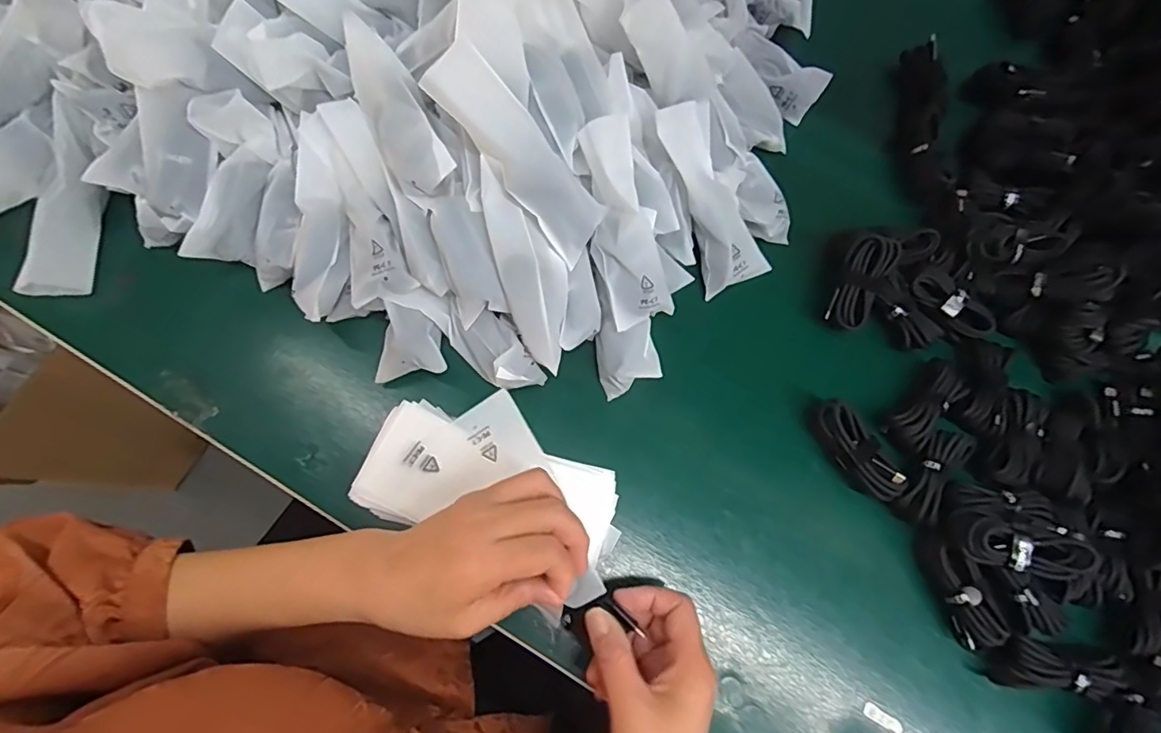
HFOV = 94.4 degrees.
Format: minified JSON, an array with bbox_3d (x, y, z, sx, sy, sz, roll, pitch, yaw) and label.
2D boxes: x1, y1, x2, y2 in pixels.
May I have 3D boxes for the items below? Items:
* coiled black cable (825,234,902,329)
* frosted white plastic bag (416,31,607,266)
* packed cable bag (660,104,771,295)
[{"bbox_3d":[0.222,-0.066,0.423,0.033,0.015,0.072,23,99,4],"label":"coiled black cable"},{"bbox_3d":[-0.039,-0.140,0.364,0.045,0.019,0.150,-51,121,-13],"label":"frosted white plastic bag"},{"bbox_3d":[0.104,-0.133,0.429,0.054,0.024,0.145,-26,104,-9],"label":"packed cable bag"}]

